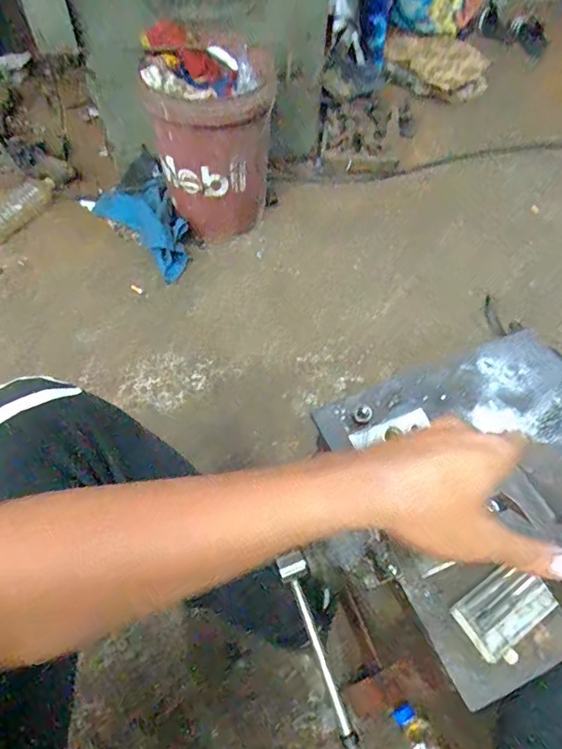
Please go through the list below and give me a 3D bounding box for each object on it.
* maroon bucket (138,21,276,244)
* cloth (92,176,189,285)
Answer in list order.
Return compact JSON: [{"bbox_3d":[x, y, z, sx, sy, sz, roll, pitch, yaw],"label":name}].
[{"bbox_3d":[-0.171,-0.608,1.209,0.270,0.387,0.355,-8,59,-7],"label":"maroon bucket"},{"bbox_3d":[-0.354,-0.417,1.249,0.154,0.093,0.370,-36,66,-21],"label":"cloth"}]

